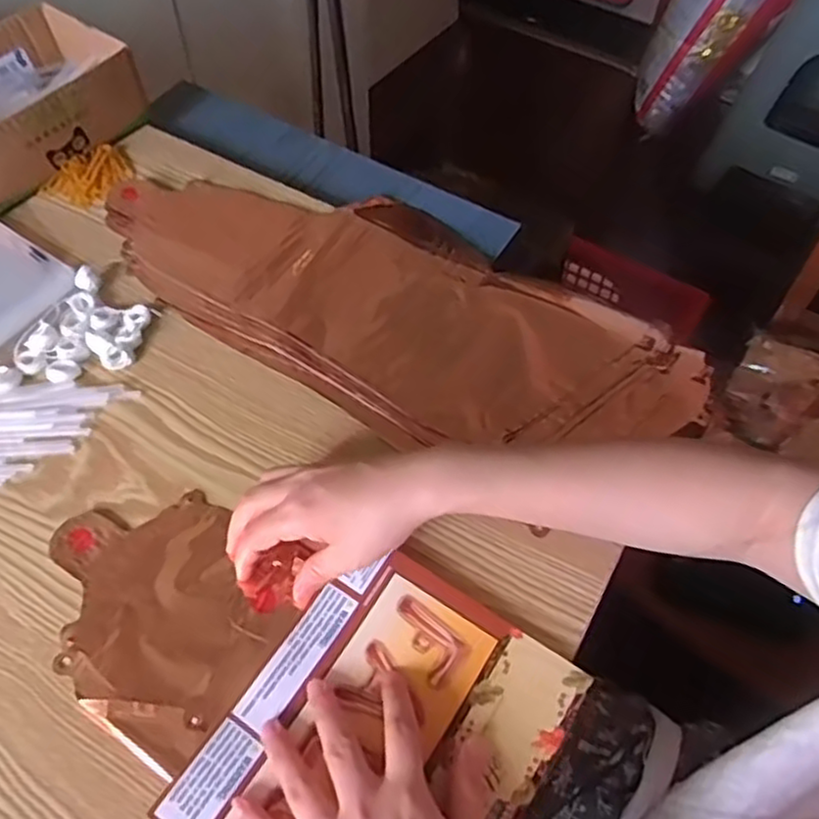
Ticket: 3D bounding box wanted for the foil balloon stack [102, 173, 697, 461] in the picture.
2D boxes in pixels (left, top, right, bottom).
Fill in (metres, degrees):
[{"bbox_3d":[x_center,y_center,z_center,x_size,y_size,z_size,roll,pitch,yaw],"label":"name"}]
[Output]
[{"bbox_3d":[-0.011,-0.091,0.557,0.469,0.008,0.209,30,62,16],"label":"foil balloon stack"}]

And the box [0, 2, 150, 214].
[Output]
[{"bbox_3d":[-0.345,-0.270,0.618,0.145,0.059,0.187,39,65,20],"label":"box"}]

